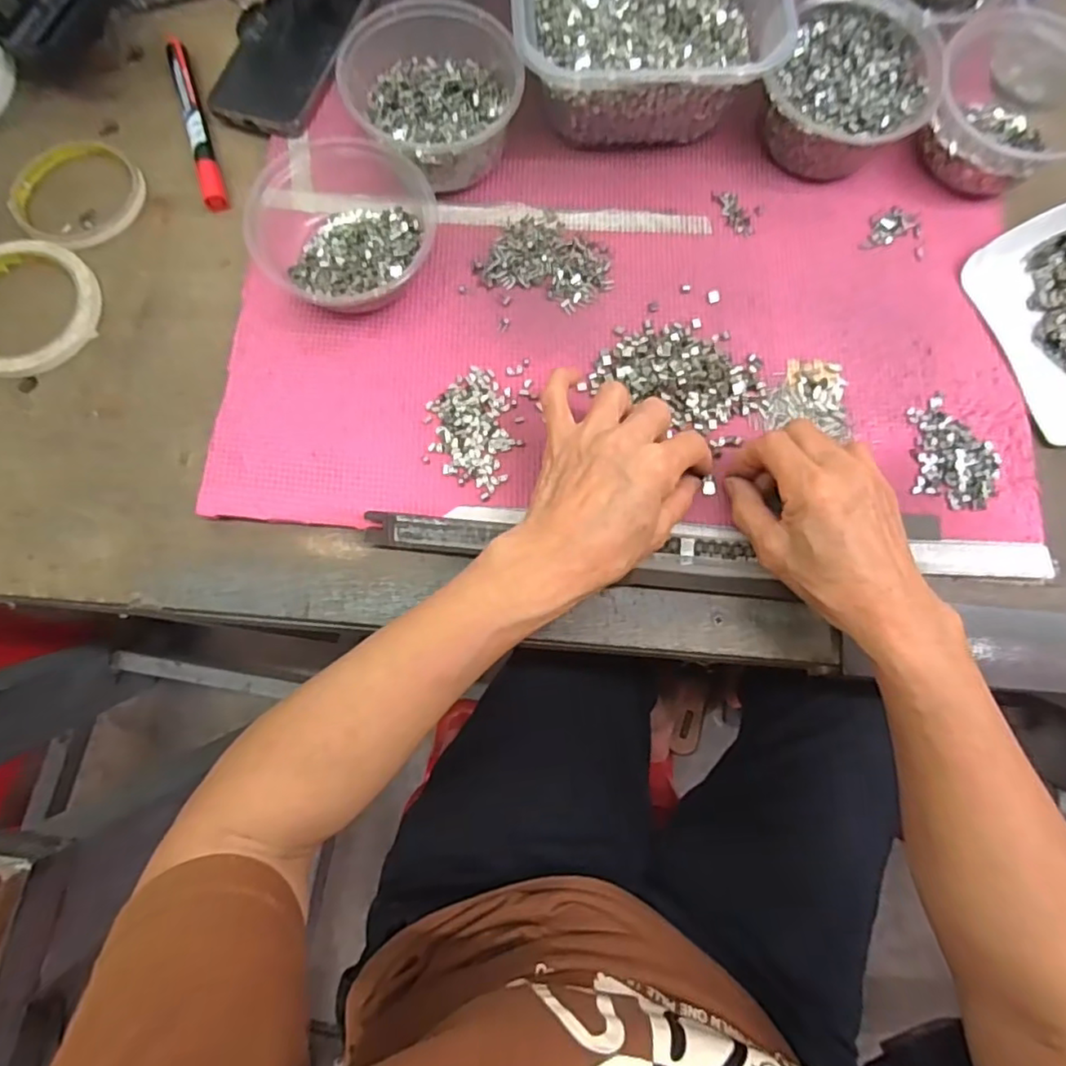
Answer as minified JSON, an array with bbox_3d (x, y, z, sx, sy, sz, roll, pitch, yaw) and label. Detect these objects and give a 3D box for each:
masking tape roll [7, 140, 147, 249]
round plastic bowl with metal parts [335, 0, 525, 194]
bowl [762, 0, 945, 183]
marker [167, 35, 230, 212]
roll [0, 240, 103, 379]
[{"bbox_3d":[-0.324,-0.241,0.431,0.084,0.009,0.084,0,80,-1],"label":"masking tape roll"},{"bbox_3d":[-0.066,-0.290,0.408,0.110,0.061,0.111,0,76,-1],"label":"round plastic bowl with metal parts"},{"bbox_3d":[0.213,-0.302,0.419,0.105,0.056,0.115,0,77,-1],"label":"bowl"},{"bbox_3d":[-0.247,-0.302,0.442,0.015,0.013,0.155,-18,80,-4],"label":"marker"},{"bbox_3d":[-0.345,-0.153,0.408,0.097,0.010,0.102,0,80,-1],"label":"roll"}]

